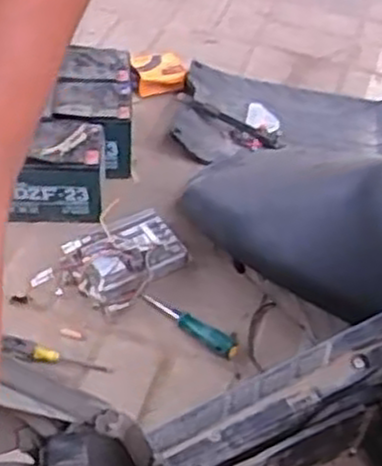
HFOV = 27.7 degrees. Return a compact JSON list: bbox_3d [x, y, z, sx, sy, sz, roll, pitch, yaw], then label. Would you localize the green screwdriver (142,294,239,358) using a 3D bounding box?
[{"bbox_3d":[-0.002,0.125,1.077,0.161,0.024,0.025,32,52,23],"label":"green screwdriver"}]

